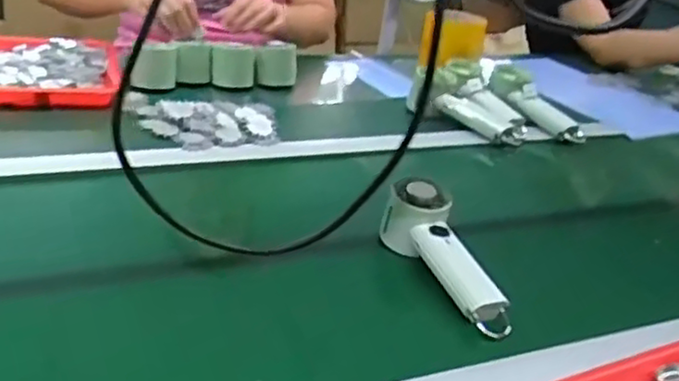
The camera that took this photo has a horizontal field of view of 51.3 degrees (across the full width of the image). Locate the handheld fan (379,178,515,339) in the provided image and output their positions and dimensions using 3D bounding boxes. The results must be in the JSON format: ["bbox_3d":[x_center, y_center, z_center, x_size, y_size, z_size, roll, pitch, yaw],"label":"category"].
[{"bbox_3d":[0.100,0.064,0.677,0.048,0.066,0.185,-8,46,-28],"label":"handheld fan"}]

